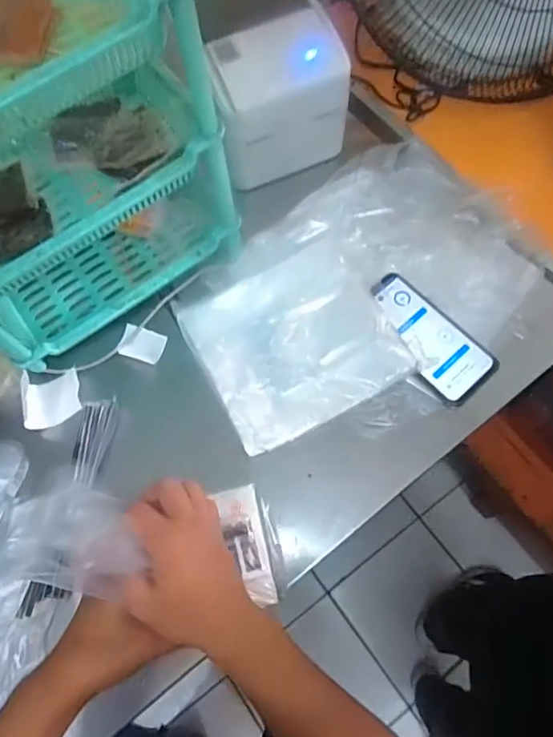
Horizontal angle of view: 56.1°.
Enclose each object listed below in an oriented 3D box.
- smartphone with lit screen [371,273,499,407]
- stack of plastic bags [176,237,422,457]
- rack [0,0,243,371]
[{"bbox_3d":[0.168,-0.039,0.581,0.072,0.012,0.163,-35,71,-11],"label":"smartphone with lit screen"},{"bbox_3d":[0.018,-0.041,0.582,0.208,0.010,0.210,-27,69,-8],"label":"stack of plastic bags"},{"bbox_3d":[-0.215,-0.191,0.497,0.287,0.305,0.183,-34,70,-11],"label":"rack"}]

